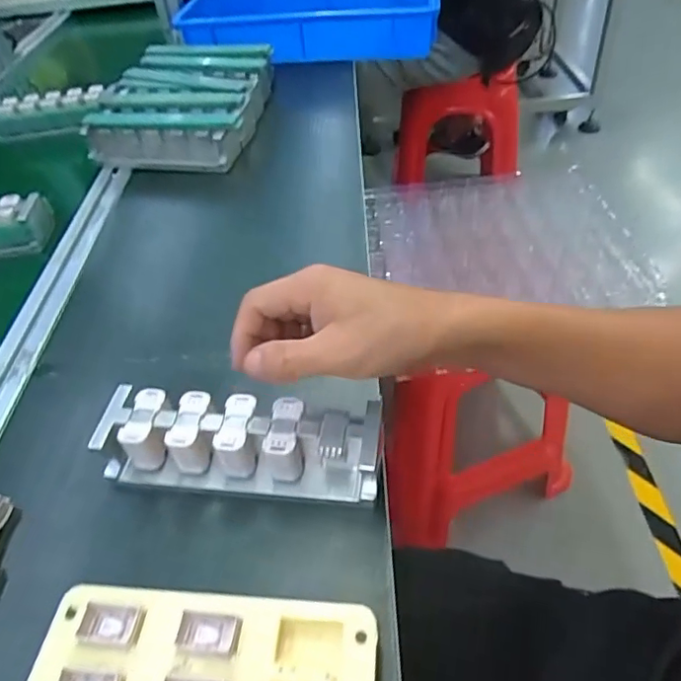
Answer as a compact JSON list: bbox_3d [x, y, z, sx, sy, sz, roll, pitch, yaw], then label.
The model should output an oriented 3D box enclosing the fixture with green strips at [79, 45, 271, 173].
[{"bbox_3d":[-0.220,-0.332,0.786,0.219,0.069,0.300,1,46,8],"label":"fixture with green strips"}]

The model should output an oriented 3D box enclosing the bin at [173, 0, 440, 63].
[{"bbox_3d":[-0.045,-0.560,0.952,0.415,0.074,0.320,-2,46,5],"label":"bin"}]

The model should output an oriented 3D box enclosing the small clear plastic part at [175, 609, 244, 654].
[{"bbox_3d":[-0.070,0.158,0.298,0.032,0.011,0.018,1,46,9],"label":"small clear plastic part"}]

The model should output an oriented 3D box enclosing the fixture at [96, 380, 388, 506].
[{"bbox_3d":[-0.067,0.071,0.376,0.185,0.047,0.051,3,47,10],"label":"fixture"}]

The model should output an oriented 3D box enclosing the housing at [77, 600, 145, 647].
[{"bbox_3d":[-0.125,0.155,0.303,0.032,0.009,0.020,0,46,8],"label":"housing"}]

